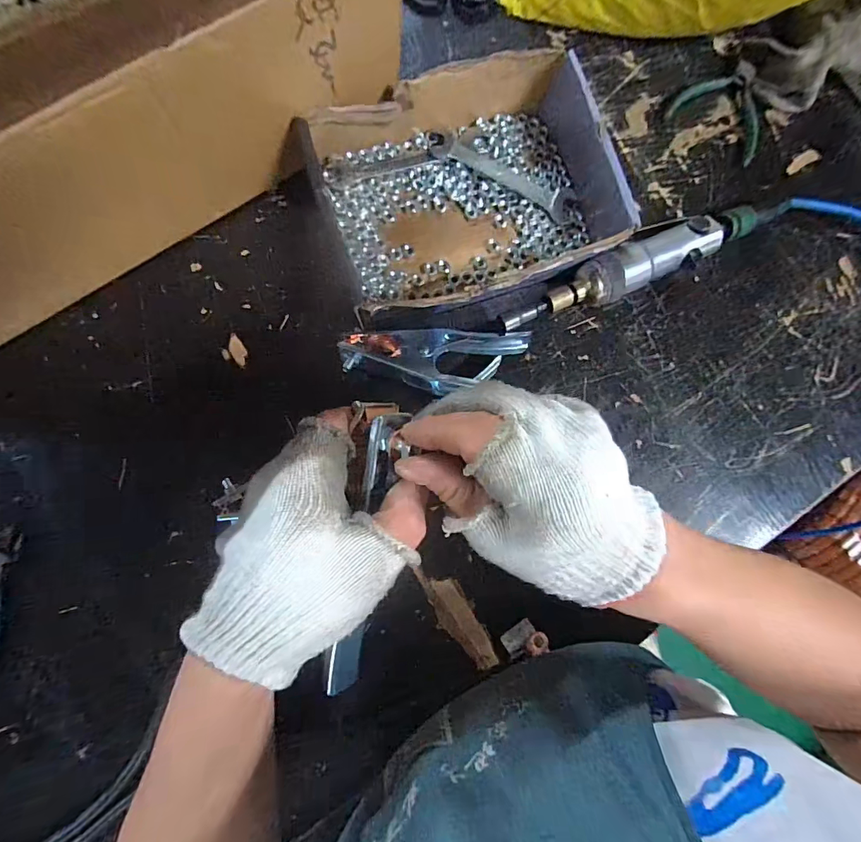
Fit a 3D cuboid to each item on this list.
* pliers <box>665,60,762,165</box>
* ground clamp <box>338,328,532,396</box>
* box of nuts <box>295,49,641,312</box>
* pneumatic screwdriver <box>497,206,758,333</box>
[{"bbox_3d":[0.305,-0.322,0.444,0.098,0.013,0.090,34,82,0],"label":"pliers"},{"bbox_3d":[0.010,-0.049,0.381,0.169,0.038,0.067,-5,84,-5],"label":"ground clamp"},{"bbox_3d":[0.032,-0.204,0.387,0.258,0.062,0.194,-15,85,-6],"label":"box of nuts"},{"bbox_3d":[0.185,-0.139,0.402,0.269,0.041,0.042,-25,86,-7],"label":"pneumatic screwdriver"}]

